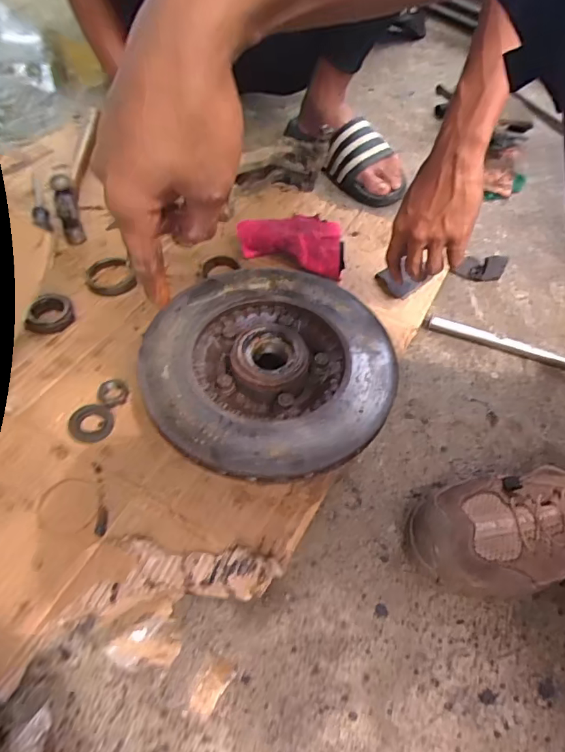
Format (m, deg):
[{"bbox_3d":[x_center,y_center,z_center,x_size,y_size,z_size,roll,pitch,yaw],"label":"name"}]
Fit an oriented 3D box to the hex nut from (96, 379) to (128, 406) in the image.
[{"bbox_3d":[-0.185,0.018,0.537,0.032,0.007,0.033,-18,57,-16],"label":"hex nut"}]

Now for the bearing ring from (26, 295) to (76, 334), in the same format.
[{"bbox_3d":[-0.281,-0.075,0.597,0.053,0.016,0.052,-9,55,-10],"label":"bearing ring"}]

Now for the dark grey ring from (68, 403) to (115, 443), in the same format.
[{"bbox_3d":[-0.201,0.049,0.521,0.045,0.008,0.044,2,54,-3],"label":"dark grey ring"}]

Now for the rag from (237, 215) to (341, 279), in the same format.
[{"bbox_3d":[0.013,-0.183,0.670,0.150,0.053,0.065,18,55,9],"label":"rag"}]

